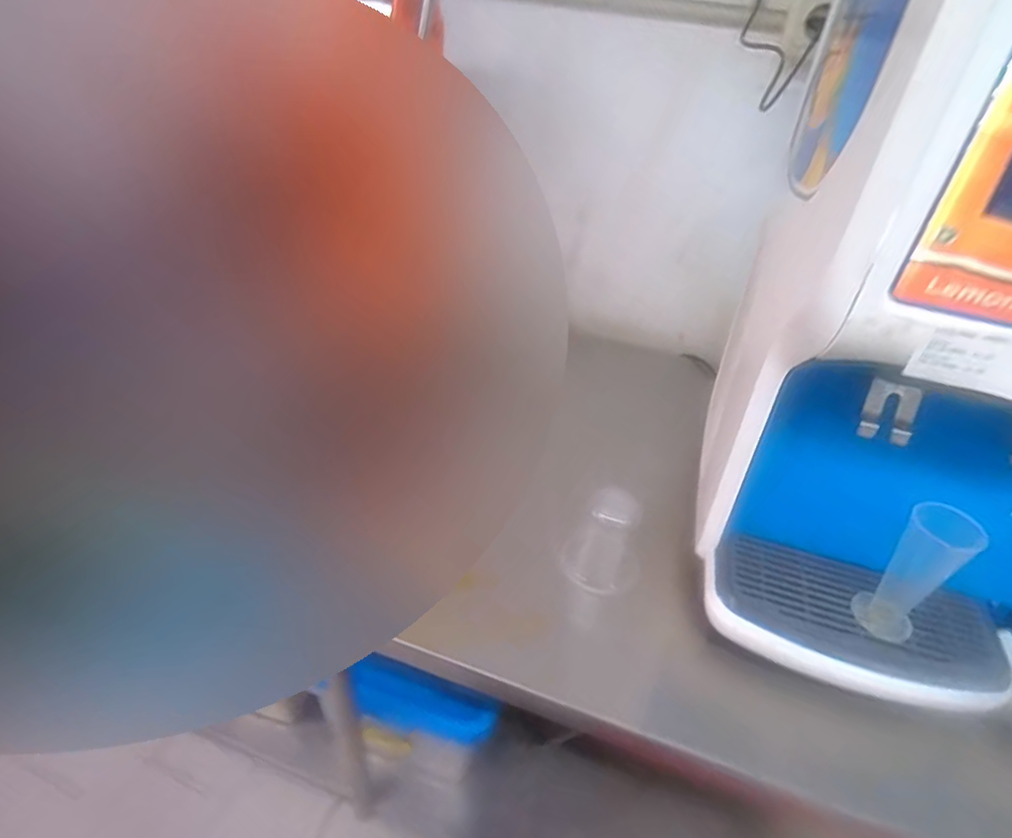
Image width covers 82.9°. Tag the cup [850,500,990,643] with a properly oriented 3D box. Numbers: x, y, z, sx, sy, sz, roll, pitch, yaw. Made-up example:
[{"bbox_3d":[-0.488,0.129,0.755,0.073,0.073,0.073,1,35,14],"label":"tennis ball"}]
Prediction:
[{"bbox_3d":[0.356,0.136,0.501,0.050,0.127,0.050,3,38,-2],"label":"cup"}]

